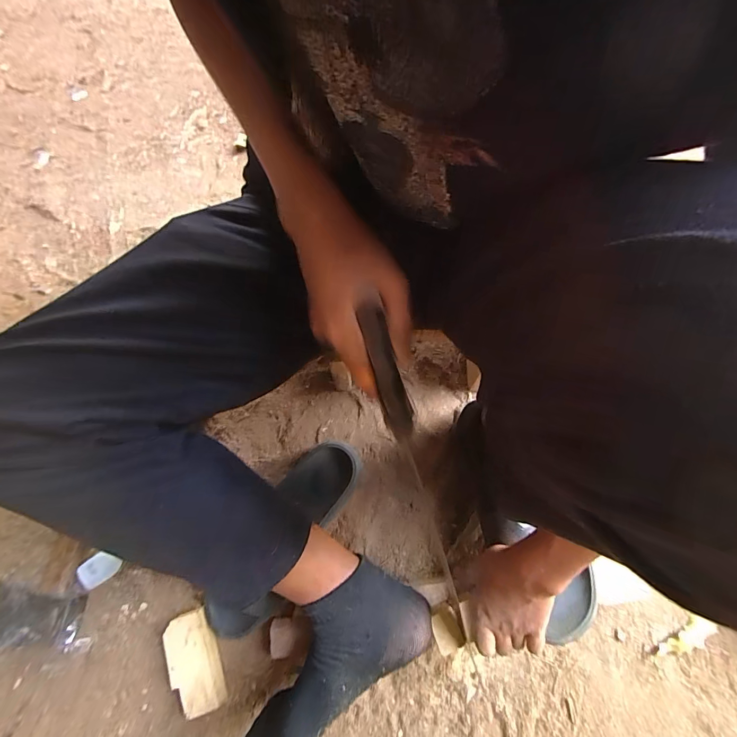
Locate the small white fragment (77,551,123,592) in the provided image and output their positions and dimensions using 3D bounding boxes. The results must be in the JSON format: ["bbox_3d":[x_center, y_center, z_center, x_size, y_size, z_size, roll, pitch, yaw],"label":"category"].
[{"bbox_3d":[-0.363,0.270,0.501,0.047,0.006,0.036,-39,91,-26],"label":"small white fragment"}]

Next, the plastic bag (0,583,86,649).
[{"bbox_3d":[-0.426,0.312,0.470,0.123,0.031,0.066,-3,68,-1],"label":"plastic bag"}]

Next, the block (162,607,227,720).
[{"bbox_3d":[-0.213,0.359,0.458,0.056,0.033,0.106,-20,69,-8],"label":"block"}]

